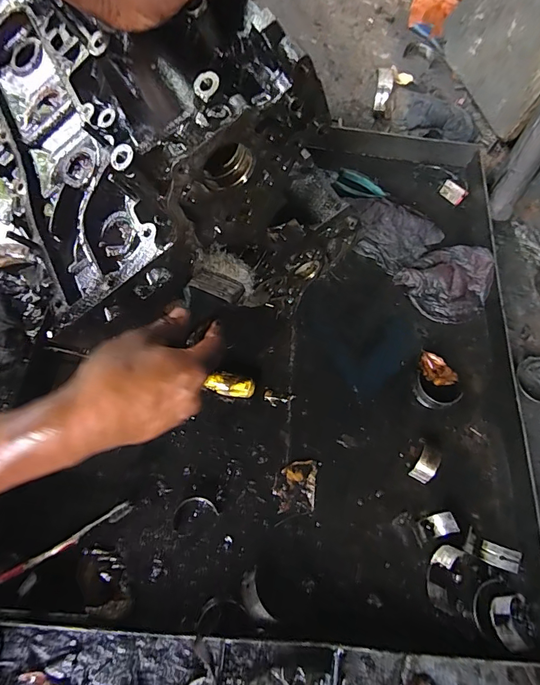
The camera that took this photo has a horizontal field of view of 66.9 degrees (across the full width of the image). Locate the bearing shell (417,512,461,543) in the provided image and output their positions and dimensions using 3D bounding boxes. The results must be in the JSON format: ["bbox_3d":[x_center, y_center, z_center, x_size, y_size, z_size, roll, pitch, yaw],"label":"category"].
[{"bbox_3d":[0.215,0.239,0.530,0.048,0.019,0.025,-14,68,-12],"label":"bearing shell"}]

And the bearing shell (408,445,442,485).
[{"bbox_3d":[0.217,0.168,0.563,0.029,0.025,0.048,29,66,7],"label":"bearing shell"}]

